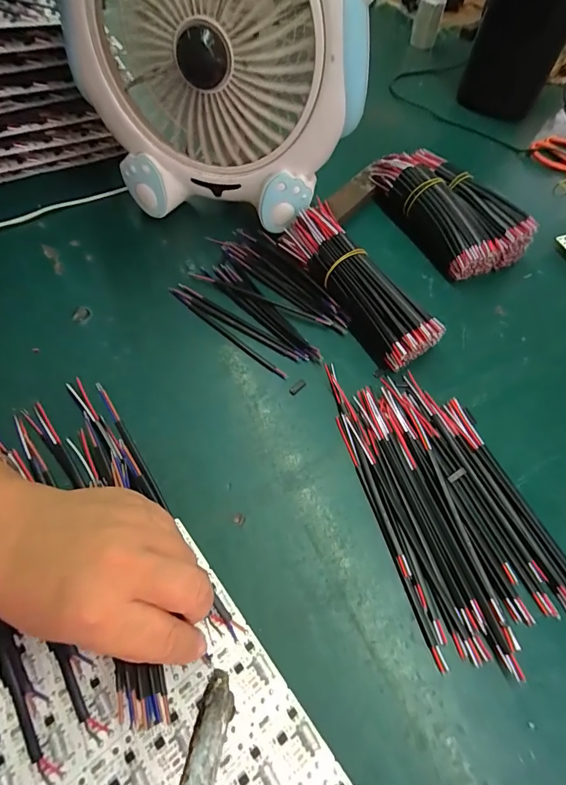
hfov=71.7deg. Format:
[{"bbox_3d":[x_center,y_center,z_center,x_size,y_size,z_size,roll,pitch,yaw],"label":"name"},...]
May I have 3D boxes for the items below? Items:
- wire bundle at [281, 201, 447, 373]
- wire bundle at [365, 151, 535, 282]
[{"bbox_3d":[0.067,-0.100,0.360,0.059,0.042,0.177,-25,64,-17],"label":"wire bundle"},{"bbox_3d":[0.173,-0.199,0.421,0.100,0.048,0.170,-21,63,-15],"label":"wire bundle"}]

